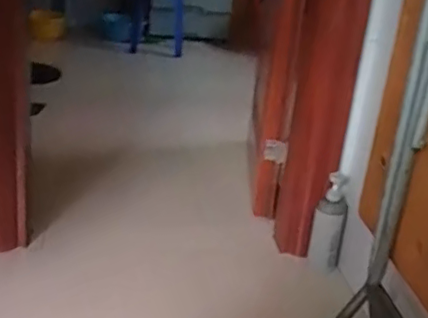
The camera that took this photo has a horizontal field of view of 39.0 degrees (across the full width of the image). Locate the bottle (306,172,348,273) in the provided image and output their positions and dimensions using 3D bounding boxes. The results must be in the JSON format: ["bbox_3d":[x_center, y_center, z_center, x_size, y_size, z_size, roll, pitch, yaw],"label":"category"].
[{"bbox_3d":[0.308,0.168,1.613,0.082,0.261,0.112,10,22,9],"label":"bottle"}]

